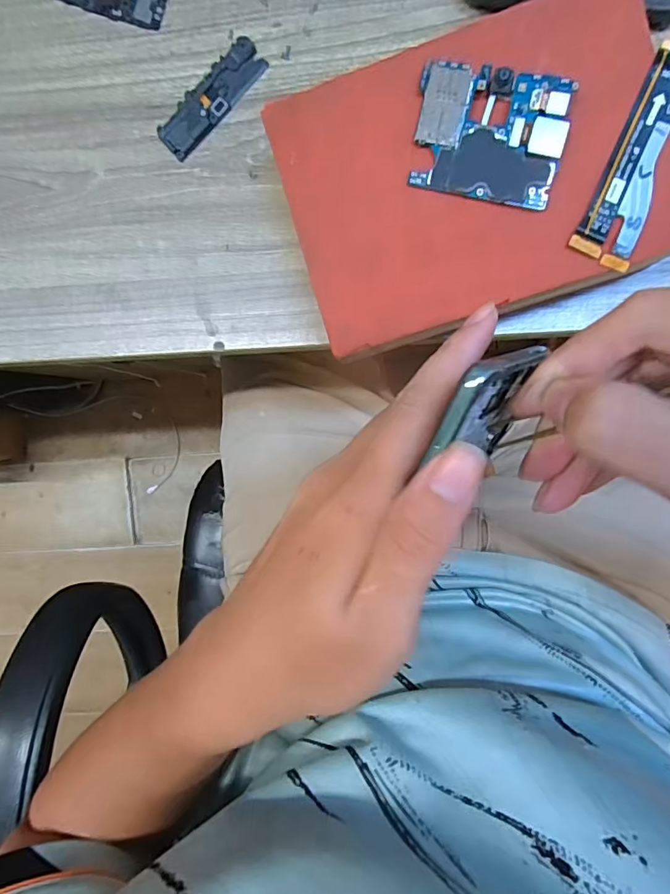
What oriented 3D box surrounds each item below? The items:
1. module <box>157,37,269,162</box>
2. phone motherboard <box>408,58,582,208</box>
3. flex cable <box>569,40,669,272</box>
[{"bbox_3d":[-0.063,-0.179,0.255,0.022,0.005,0.066,45,98,0],"label":"module"},{"bbox_3d":[0.063,-0.129,0.204,0.059,0.005,0.049,13,97,4],"label":"phone motherboard"},{"bbox_3d":[0.125,-0.120,0.203,0.023,0.005,0.090,20,96,4],"label":"flex cable"}]

